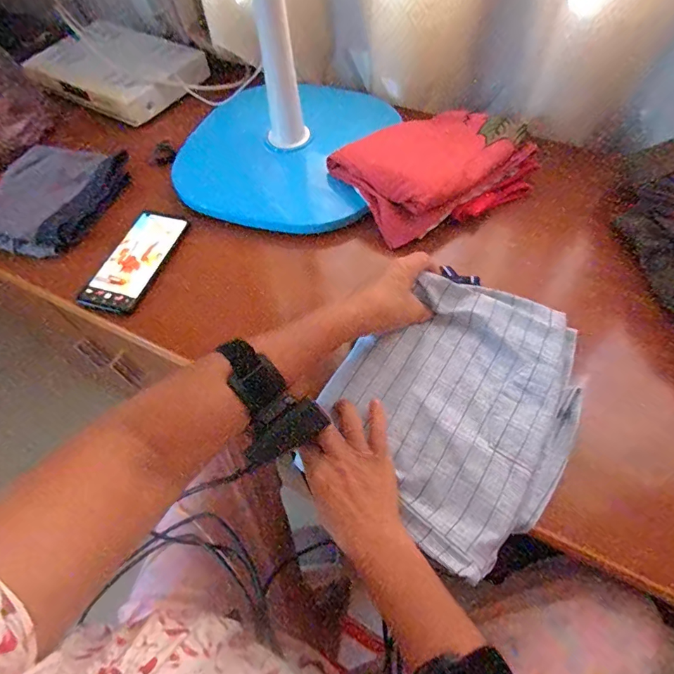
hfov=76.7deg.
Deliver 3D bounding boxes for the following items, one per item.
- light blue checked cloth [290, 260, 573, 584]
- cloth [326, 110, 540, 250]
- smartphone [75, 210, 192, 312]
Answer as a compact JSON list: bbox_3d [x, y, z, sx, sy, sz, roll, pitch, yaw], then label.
[{"bbox_3d":[0.110,0.055,0.400,0.212,0.043,0.252,29,63,19],"label":"light blue checked cloth"},{"bbox_3d":[0.126,-0.221,0.559,0.231,0.061,0.168,-26,60,-13],"label":"cloth"},{"bbox_3d":[-0.254,-0.100,0.544,0.071,0.011,0.161,13,59,11],"label":"smartphone"}]

